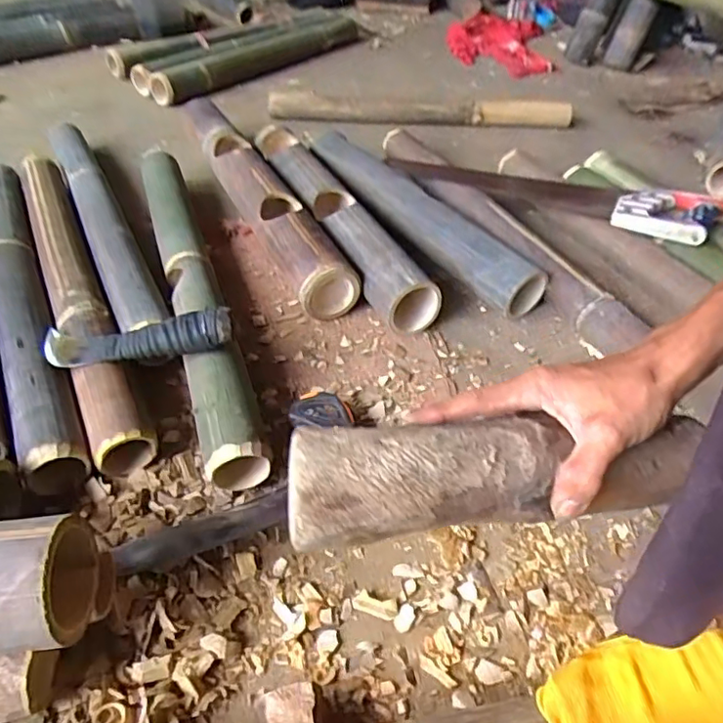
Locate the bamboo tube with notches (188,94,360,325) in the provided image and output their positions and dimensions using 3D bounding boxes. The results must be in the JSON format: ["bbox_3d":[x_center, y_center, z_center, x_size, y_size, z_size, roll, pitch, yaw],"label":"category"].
[{"bbox_3d":[-0.183,-0.299,0.952,0.083,0.082,0.657,-17,48,-21],"label":"bamboo tube with notches"}]

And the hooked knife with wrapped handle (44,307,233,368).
[{"bbox_3d":[-0.234,-0.021,0.596,0.201,0.029,0.046,-9,45,6],"label":"hooked knife with wrapped handle"}]

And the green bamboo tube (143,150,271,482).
[{"bbox_3d":[-0.228,-0.116,0.761,0.062,0.068,0.672,-12,47,-16],"label":"green bamboo tube"}]

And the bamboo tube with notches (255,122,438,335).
[{"bbox_3d":[-0.050,-0.224,0.880,0.080,0.082,0.506,-19,48,-22],"label":"bamboo tube with notches"}]

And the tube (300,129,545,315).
[{"bbox_3d":[0.071,-0.235,0.907,0.084,0.080,0.511,-24,51,-26],"label":"tube"}]

